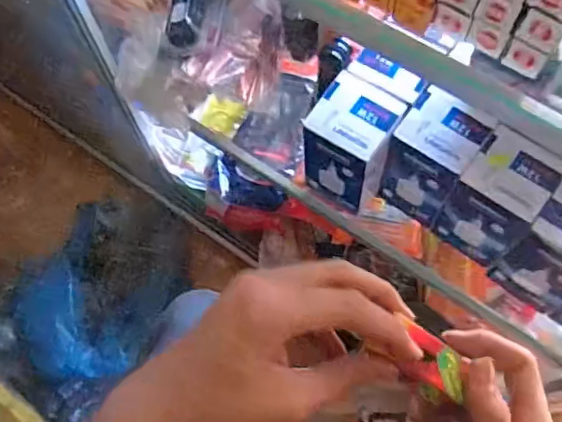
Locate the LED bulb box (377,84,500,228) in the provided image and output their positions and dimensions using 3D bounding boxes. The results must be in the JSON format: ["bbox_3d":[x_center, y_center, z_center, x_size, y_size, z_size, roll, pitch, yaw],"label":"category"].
[{"bbox_3d":[0.173,-0.059,0.667,0.084,0.160,0.074,32,72,13],"label":"LED bulb box"}]

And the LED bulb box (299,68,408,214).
[{"bbox_3d":[0.085,-0.077,0.680,0.093,0.137,0.092,29,72,12],"label":"LED bulb box"}]

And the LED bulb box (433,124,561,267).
[{"bbox_3d":[0.244,-0.011,0.650,0.087,0.150,0.081,37,73,15],"label":"LED bulb box"}]

